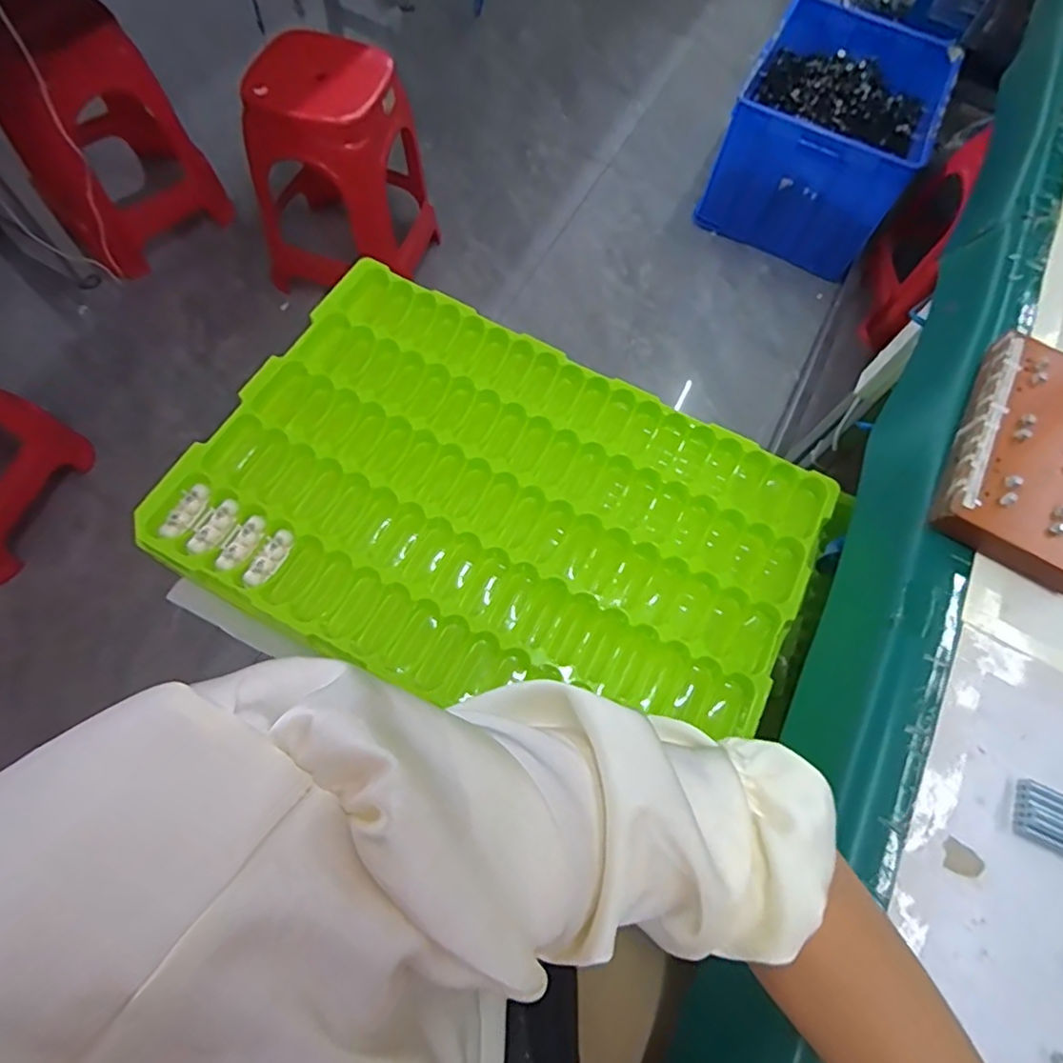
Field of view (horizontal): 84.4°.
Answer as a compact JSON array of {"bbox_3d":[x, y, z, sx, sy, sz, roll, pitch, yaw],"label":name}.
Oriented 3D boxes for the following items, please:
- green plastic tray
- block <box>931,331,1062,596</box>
[{"bbox_3d":[-0.025,-0.017,0.585,0.583,0.047,0.395,27,67,7],"label":"green plastic tray"},{"bbox_3d":[0.422,-0.062,0.491,0.126,0.037,0.213,34,68,9],"label":"block"}]

